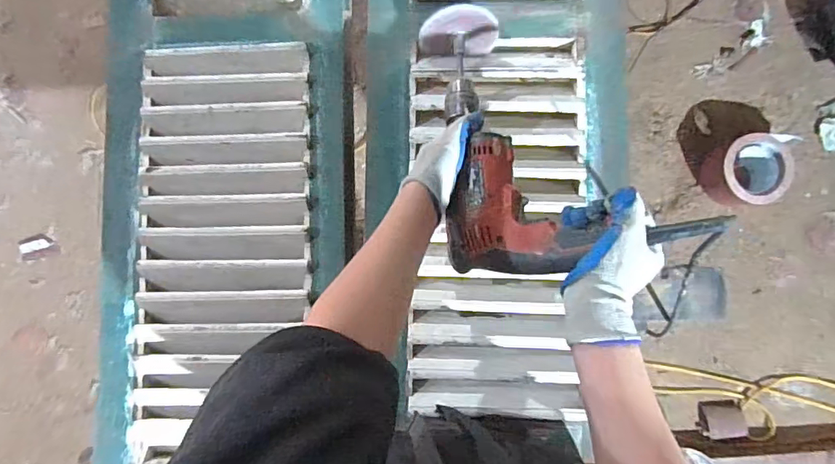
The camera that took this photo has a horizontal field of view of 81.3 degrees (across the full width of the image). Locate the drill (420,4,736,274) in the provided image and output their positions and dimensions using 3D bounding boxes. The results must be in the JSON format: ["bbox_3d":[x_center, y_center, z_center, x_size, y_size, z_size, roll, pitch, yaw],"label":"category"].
[{"bbox_3d":[0.116,-0.123,0.528,0.213,0.098,0.344,-13,63,5],"label":"drill"}]

